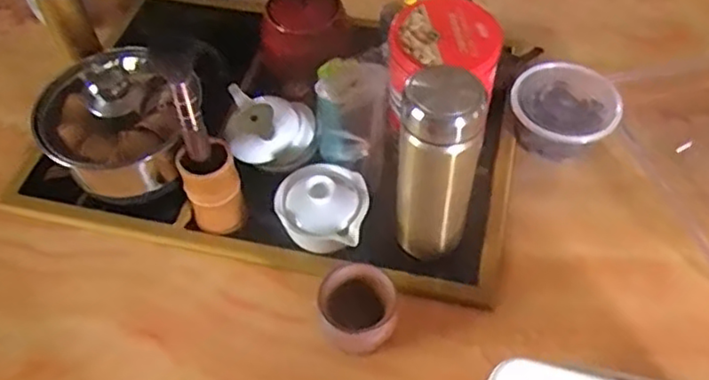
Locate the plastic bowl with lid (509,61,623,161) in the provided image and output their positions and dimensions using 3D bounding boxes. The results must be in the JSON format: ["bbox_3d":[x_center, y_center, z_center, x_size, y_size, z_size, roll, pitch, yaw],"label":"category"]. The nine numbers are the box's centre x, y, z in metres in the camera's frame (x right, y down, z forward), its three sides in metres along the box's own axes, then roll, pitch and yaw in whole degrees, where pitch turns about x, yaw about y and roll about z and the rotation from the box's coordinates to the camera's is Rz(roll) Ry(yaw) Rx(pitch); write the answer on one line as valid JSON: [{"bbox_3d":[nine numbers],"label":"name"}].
[{"bbox_3d":[0.221,-0.085,0.716,0.105,0.055,0.102,-1,54,1],"label":"plastic bowl with lid"}]

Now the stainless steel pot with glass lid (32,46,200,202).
[{"bbox_3d":[-0.216,-0.059,0.631,0.136,0.134,0.116,-23,56,-14],"label":"stainless steel pot with glass lid"}]

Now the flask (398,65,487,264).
[{"bbox_3d":[0.074,-0.018,0.587,0.062,0.184,0.059,10,55,9],"label":"flask"}]

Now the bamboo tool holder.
[{"bbox_3d":[-0.131,0.003,0.628,0.048,0.092,0.043,-16,55,-10],"label":"bamboo tool holder"}]

